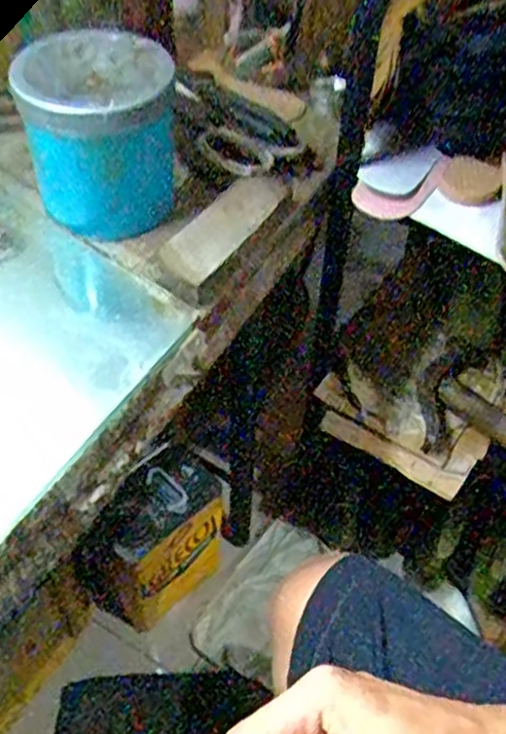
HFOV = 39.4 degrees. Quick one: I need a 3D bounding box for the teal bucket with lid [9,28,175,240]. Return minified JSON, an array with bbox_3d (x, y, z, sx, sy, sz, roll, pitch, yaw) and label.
[{"bbox_3d":[-0.120,-0.193,0.580,0.104,0.107,0.111,2,49,-2],"label":"teal bucket with lid"}]

